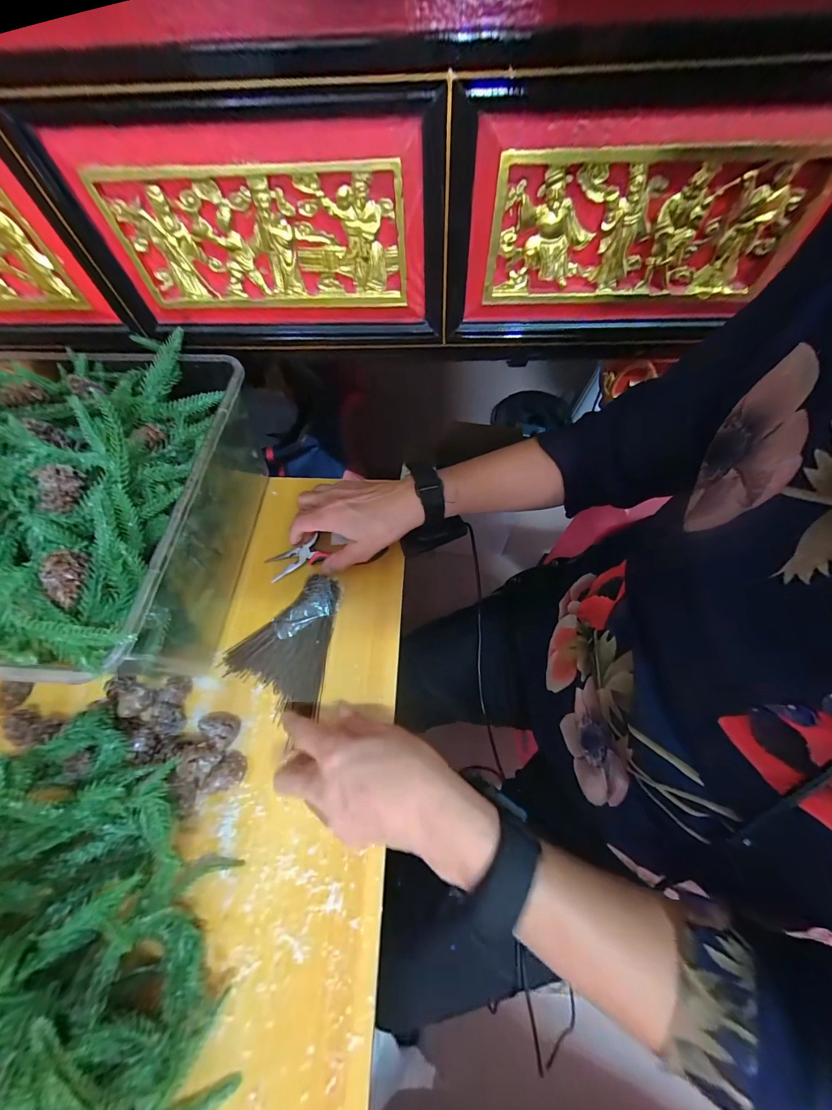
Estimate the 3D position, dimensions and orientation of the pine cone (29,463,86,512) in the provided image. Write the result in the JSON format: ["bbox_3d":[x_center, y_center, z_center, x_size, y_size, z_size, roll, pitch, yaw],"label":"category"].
[{"bbox_3d":[-0.244,-0.046,0.245,0.028,0.020,0.022,-34,67,-15],"label":"pine cone"}]

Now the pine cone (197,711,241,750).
[{"bbox_3d":[-0.175,0.153,0.319,0.039,0.023,0.023,20,65,11],"label":"pine cone"}]

